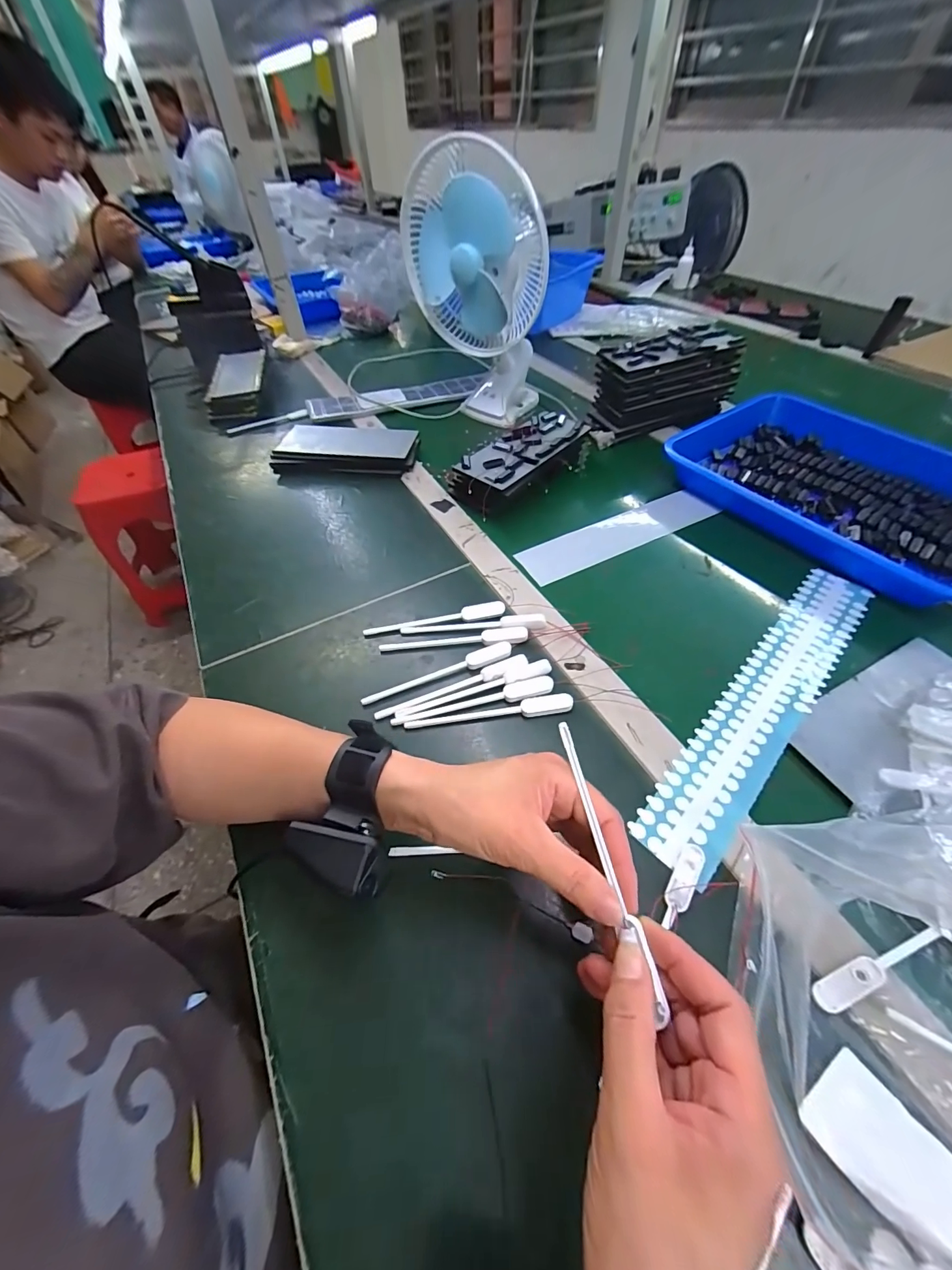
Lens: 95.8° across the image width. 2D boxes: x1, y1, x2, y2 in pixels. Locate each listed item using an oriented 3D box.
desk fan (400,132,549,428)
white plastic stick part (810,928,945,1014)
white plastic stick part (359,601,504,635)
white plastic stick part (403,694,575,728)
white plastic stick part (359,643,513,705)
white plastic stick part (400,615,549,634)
[{"bbox_3d":[0.002,-0.494,0.640,0.186,0.312,0.150,-6,51,-1],"label":"desk fan"},{"bbox_3d":[0.239,0.197,0.255,0.089,0.004,0.015,-18,52,-10],"label":"white plastic stick part"},{"bbox_3d":[-0.043,-0.017,0.443,0.145,0.010,0.018,-7,51,-2],"label":"white plastic stick part"},{"bbox_3d":[0.011,0.067,0.373,0.144,0.008,0.015,-6,51,-1],"label":"white plastic stick part"},{"bbox_3d":[-0.035,0.035,0.401,0.144,0.005,0.019,-17,52,-10],"label":"white plastic stick part"},{"bbox_3d":[-0.003,-0.011,0.430,0.142,0.007,0.015,-2,51,3],"label":"white plastic stick part"}]

